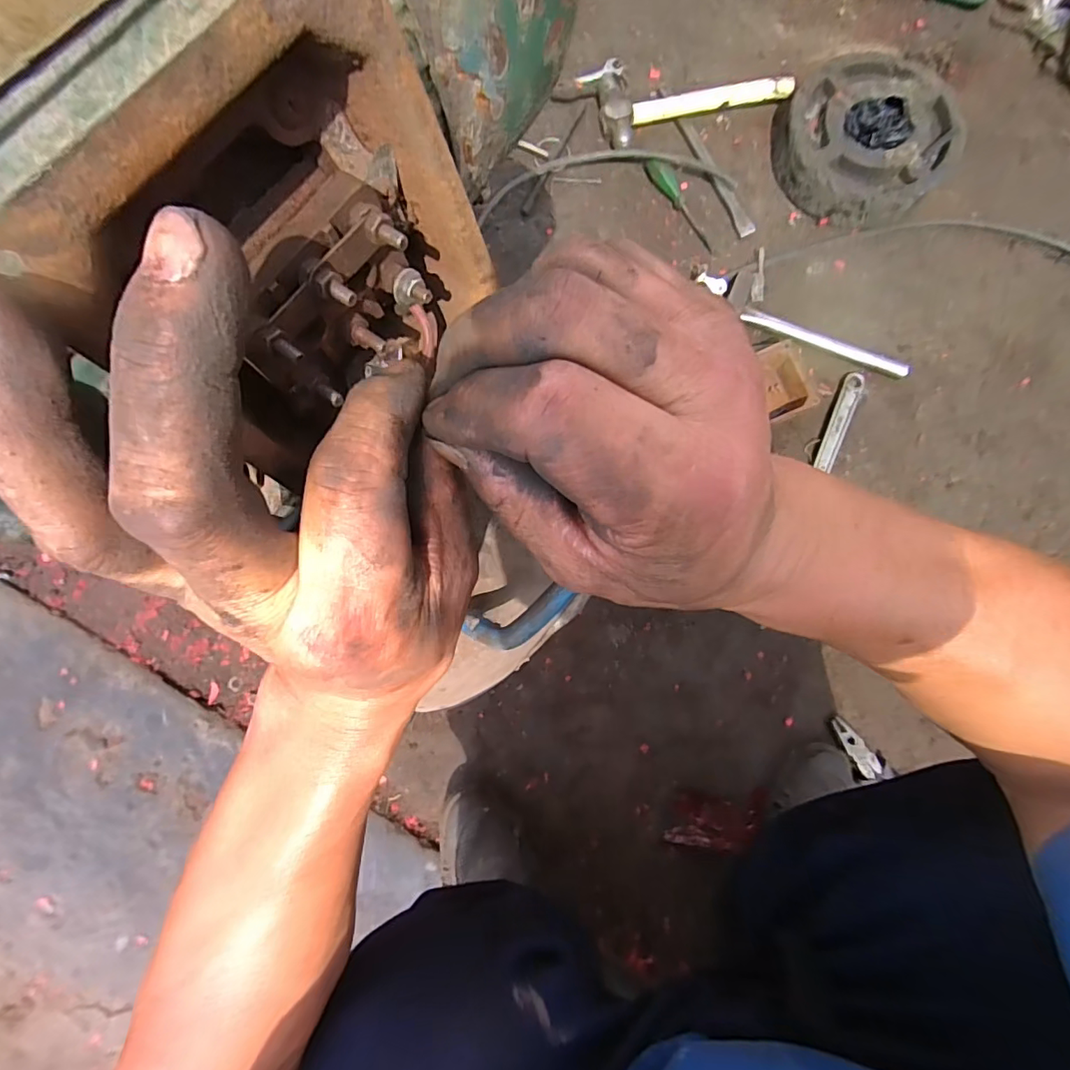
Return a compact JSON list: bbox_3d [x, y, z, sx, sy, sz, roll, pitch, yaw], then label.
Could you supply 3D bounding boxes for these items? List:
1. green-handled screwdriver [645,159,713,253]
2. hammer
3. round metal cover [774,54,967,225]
[{"bbox_3d":[0.226,-0.506,0.771,0.021,0.030,0.166,-35,83,-6],"label":"green-handled screwdriver"},{"bbox_3d":[0.243,-0.666,0.791,0.303,0.045,0.117,-5,81,-2],"label":"hammer"},{"bbox_3d":[0.501,-0.599,0.763,0.259,0.082,0.250,-37,83,-7],"label":"round metal cover"}]

